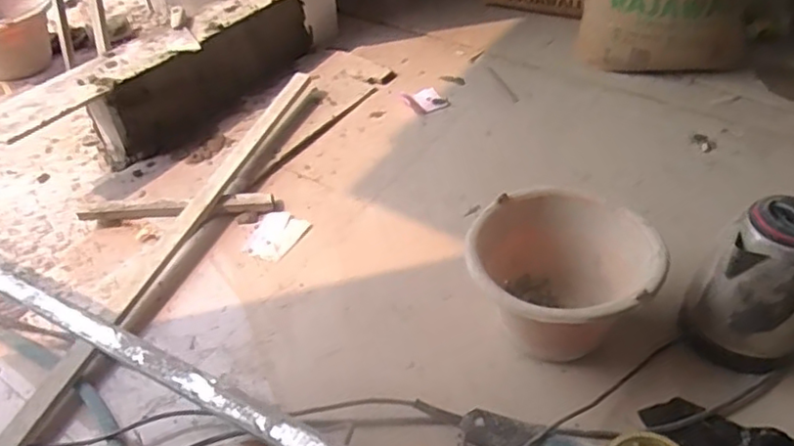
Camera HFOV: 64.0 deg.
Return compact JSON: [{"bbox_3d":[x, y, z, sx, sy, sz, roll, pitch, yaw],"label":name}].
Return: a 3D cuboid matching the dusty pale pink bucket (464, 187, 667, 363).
[{"bbox_3d":[0.226,0.087,0.893,0.241,0.166,0.225,-2,43,2],"label":"dusty pale pink bucket"}]

